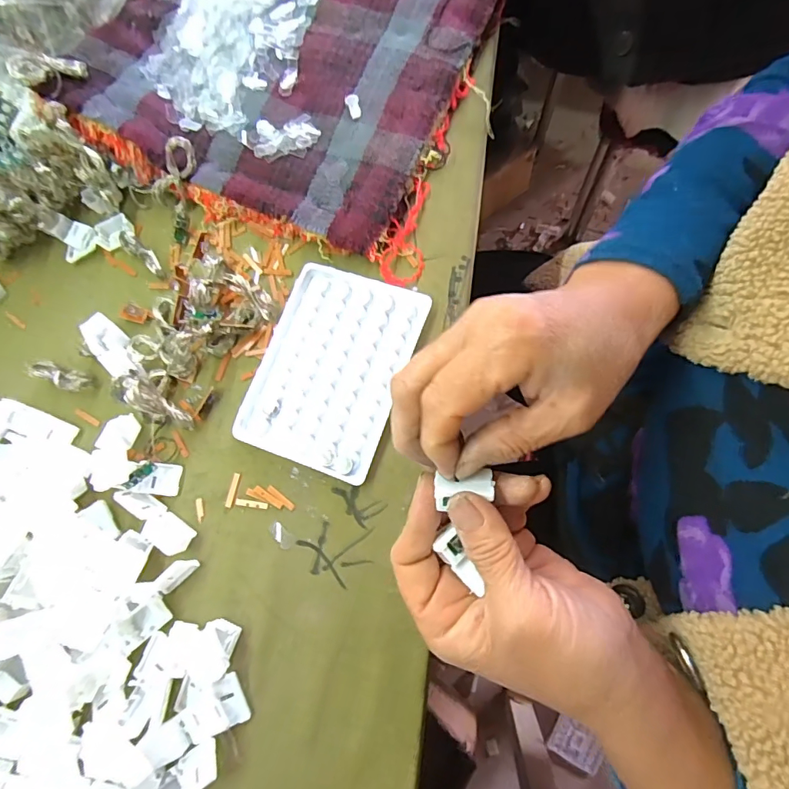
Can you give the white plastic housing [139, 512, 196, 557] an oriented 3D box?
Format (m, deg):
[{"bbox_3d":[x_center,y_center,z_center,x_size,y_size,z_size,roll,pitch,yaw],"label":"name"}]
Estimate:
[{"bbox_3d":[-0.140,0.086,0.293,0.030,0.004,0.022,23,45,12],"label":"white plastic housing"}]

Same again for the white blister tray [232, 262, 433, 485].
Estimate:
[{"bbox_3d":[-0.042,-0.019,0.311,0.095,0.014,0.130,19,79,12],"label":"white blister tray"}]

